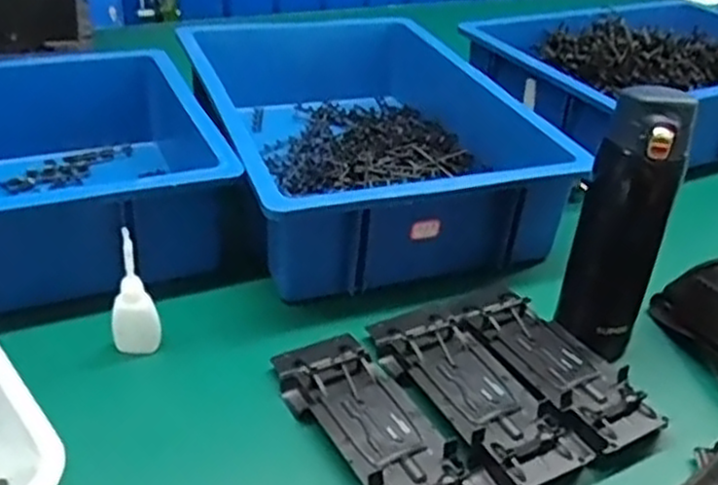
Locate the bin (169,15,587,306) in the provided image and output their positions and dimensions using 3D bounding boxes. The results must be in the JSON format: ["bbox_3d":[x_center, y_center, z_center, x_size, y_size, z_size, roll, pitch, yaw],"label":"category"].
[{"bbox_3d":[-0.016,-0.134,0.830,0.302,0.102,0.494,-8,35,-19],"label":"bin"}]

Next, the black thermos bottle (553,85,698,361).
[{"bbox_3d":[0.206,-0.018,0.577,0.069,0.204,0.073,19,35,21],"label":"black thermos bottle"}]

